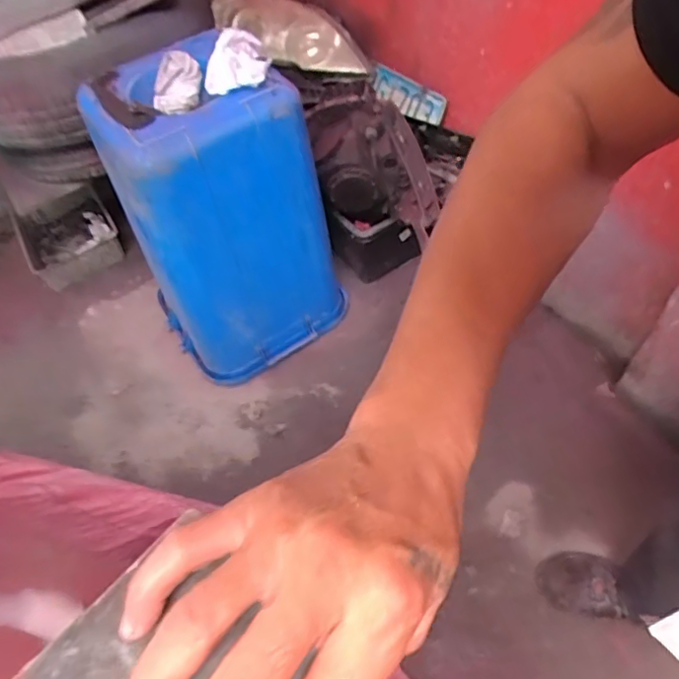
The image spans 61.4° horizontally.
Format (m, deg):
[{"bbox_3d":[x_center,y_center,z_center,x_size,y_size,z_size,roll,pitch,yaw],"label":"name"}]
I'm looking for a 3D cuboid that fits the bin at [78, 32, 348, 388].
[{"bbox_3d":[-0.259,-0.262,1.301,0.386,0.644,0.386,-33,57,-18],"label":"bin"}]

